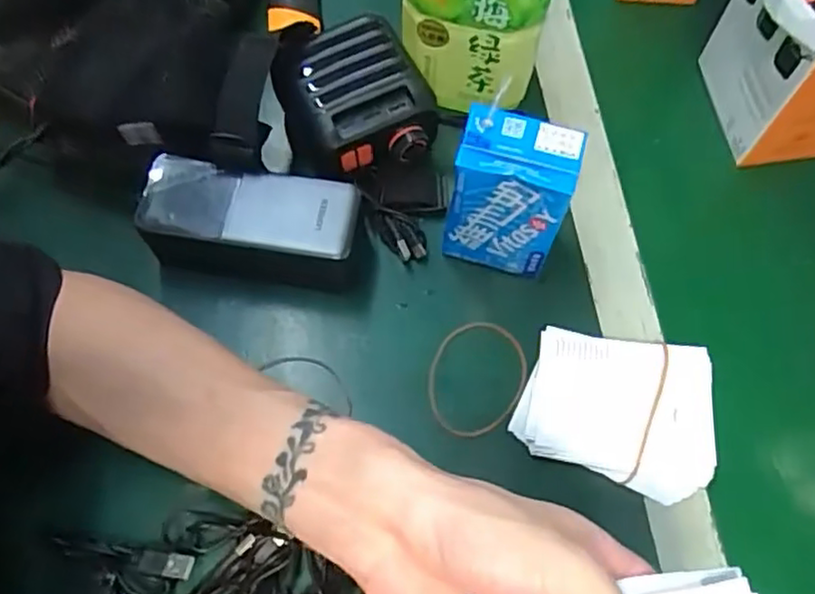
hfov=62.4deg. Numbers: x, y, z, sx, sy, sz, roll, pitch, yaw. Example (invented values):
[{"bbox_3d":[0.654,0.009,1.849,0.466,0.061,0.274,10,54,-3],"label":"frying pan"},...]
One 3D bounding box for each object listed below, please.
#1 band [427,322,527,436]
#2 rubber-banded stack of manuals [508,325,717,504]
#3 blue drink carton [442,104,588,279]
[{"bbox_3d":[0.042,0.051,0.421,0.058,0.004,0.072,26,80,13],"label":"band"},{"bbox_3d":[0.127,0.067,0.404,0.113,0.011,0.088,13,66,5],"label":"rubber-banded stack of manuals"},{"bbox_3d":[0.058,-0.057,0.400,0.067,0.108,0.039,15,66,6],"label":"blue drink carton"}]

